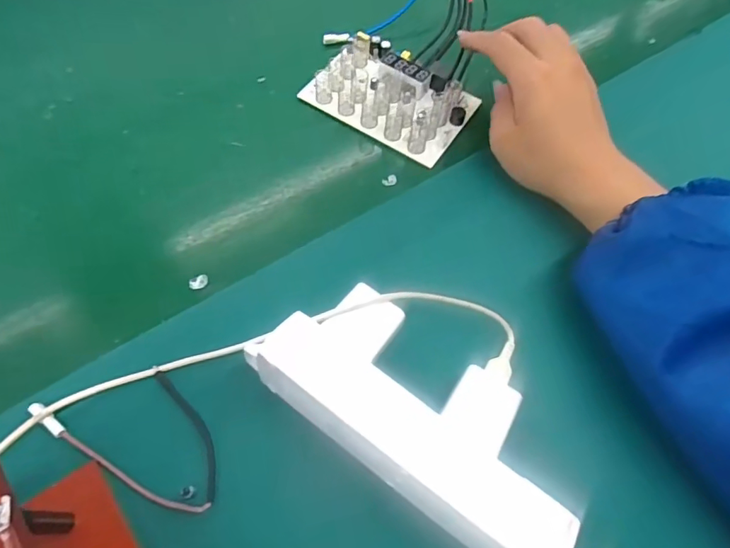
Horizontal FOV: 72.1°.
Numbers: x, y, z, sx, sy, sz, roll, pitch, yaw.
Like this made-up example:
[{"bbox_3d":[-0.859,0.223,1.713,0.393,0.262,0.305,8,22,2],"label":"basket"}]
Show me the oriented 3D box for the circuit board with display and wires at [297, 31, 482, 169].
[{"bbox_3d":[0.022,-0.148,0.407,0.123,0.019,0.085,32,65,13],"label":"circuit board with display and wires"}]

